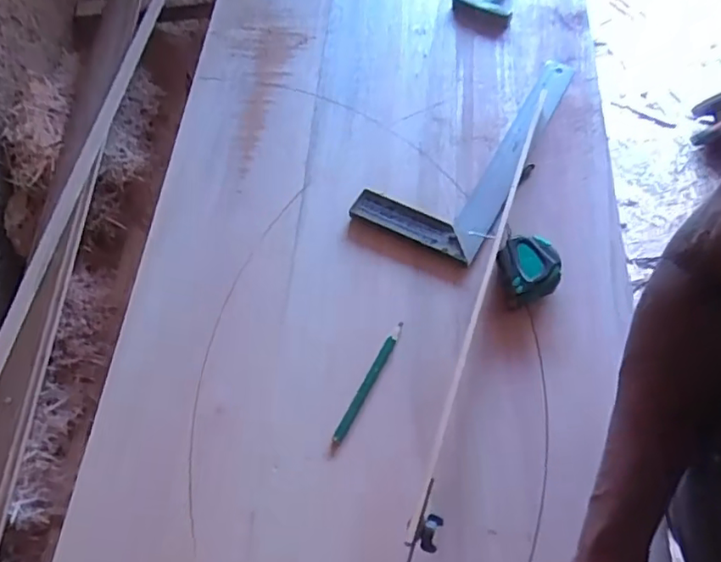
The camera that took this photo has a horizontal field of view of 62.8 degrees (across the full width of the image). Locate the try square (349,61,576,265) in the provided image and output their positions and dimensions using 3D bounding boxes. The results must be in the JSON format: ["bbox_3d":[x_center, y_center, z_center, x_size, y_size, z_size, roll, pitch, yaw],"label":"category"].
[{"bbox_3d":[0.145,-0.190,0.760,0.155,0.018,0.357,24,67,19],"label":"try square"}]

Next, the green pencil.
[{"bbox_3d":[0.007,0.107,0.611,0.012,0.009,0.155,24,67,19],"label":"green pencil"}]

